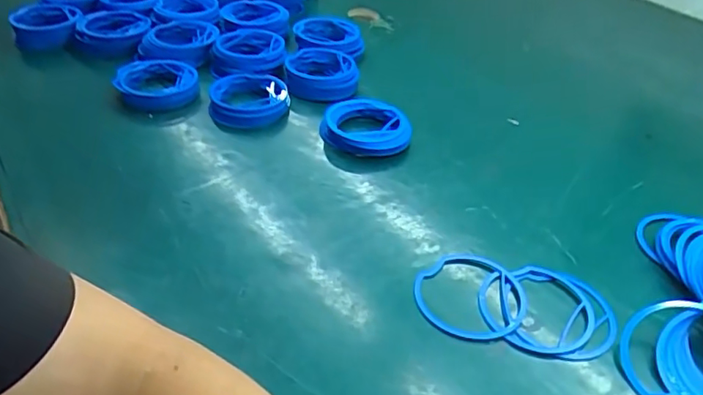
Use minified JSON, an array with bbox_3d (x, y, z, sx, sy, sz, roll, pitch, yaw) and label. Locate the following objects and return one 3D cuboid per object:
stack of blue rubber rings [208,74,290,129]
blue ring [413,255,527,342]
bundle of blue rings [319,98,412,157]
[{"bbox_3d":[-0.128,-0.122,0.692,0.094,0.032,0.086,4,38,0],"label":"stack of blue rubber rings"},{"bbox_3d":[0.102,0.082,0.480,0.090,0.008,0.092,2,38,-2],"label":"blue ring"},{"bbox_3d":[0.017,-0.085,0.670,0.104,0.035,0.078,5,38,2],"label":"bundle of blue rings"}]

